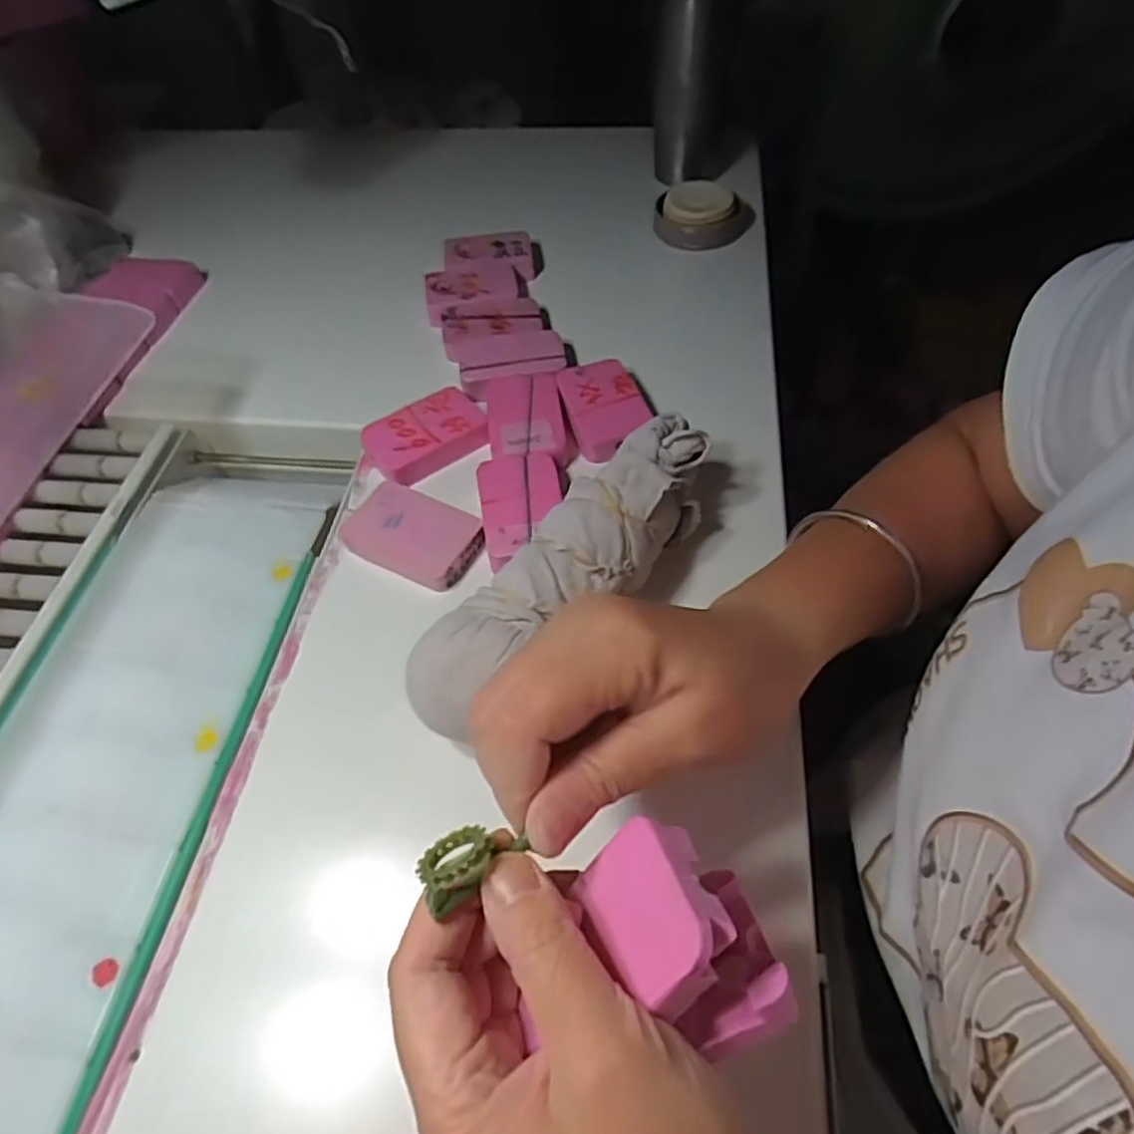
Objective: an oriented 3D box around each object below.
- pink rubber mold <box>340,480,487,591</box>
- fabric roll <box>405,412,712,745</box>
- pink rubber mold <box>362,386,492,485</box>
[{"bbox_3d":[-0.086,-0.020,0.398,0.072,0.013,0.054,25,61,19],"label":"pink rubber mold"},{"bbox_3d":[0.003,0.003,0.337,0.051,0.046,0.193,33,63,23],"label":"fabric roll"},{"bbox_3d":[-0.087,-0.083,0.437,0.073,0.015,0.048,-31,59,-17],"label":"pink rubber mold"}]

